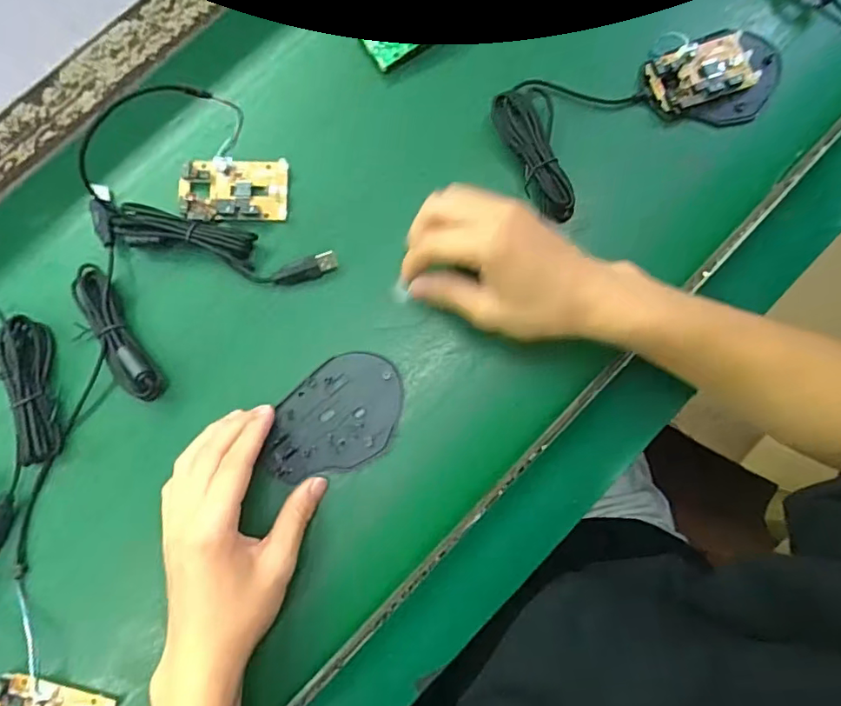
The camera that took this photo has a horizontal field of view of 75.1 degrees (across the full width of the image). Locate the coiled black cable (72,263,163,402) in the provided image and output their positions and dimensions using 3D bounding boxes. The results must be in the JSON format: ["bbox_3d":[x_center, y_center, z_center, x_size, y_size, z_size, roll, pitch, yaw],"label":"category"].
[{"bbox_3d":[-0.214,-0.013,0.381,0.028,0.028,0.103,-32,84,-5],"label":"coiled black cable"}]

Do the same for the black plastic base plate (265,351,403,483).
[{"bbox_3d":[-0.060,0.048,0.389,0.106,0.007,0.071,-41,85,-6],"label":"black plastic base plate"}]

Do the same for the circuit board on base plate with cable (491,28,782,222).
[{"bbox_3d":[0.178,-0.199,0.431,0.246,0.024,0.101,-28,84,-5],"label":"circuit board on base plate with cable"}]

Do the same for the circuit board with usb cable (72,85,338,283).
[{"bbox_3d":[-0.161,-0.116,0.401,0.119,0.023,0.203,-41,85,-6],"label":"circuit board with usb cable"}]

